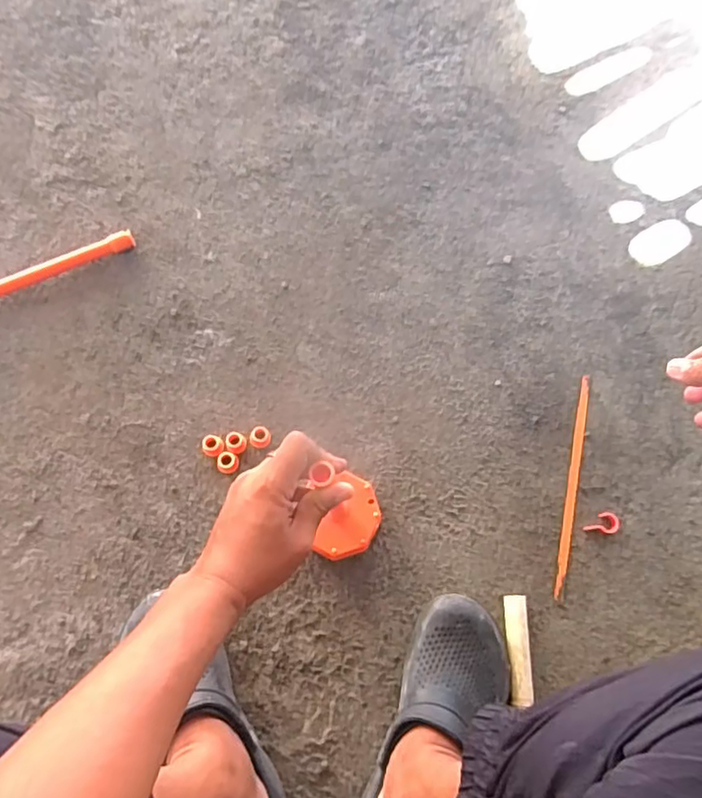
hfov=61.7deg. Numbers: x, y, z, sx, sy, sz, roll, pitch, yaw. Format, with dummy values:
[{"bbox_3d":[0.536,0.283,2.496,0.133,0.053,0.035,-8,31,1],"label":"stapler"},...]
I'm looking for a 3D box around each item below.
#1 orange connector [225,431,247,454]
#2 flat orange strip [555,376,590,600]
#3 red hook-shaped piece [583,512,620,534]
[{"bbox_3d":[-0.150,0.059,0.770,0.026,0.019,0.029,-41,78,-13],"label":"orange connector"},{"bbox_3d":[0.294,0.109,0.775,0.016,0.006,0.295,14,73,2],"label":"flat orange strip"},{"bbox_3d":[0.322,0.158,0.753,0.044,0.012,0.028,5,73,0],"label":"red hook-shaped piece"}]

